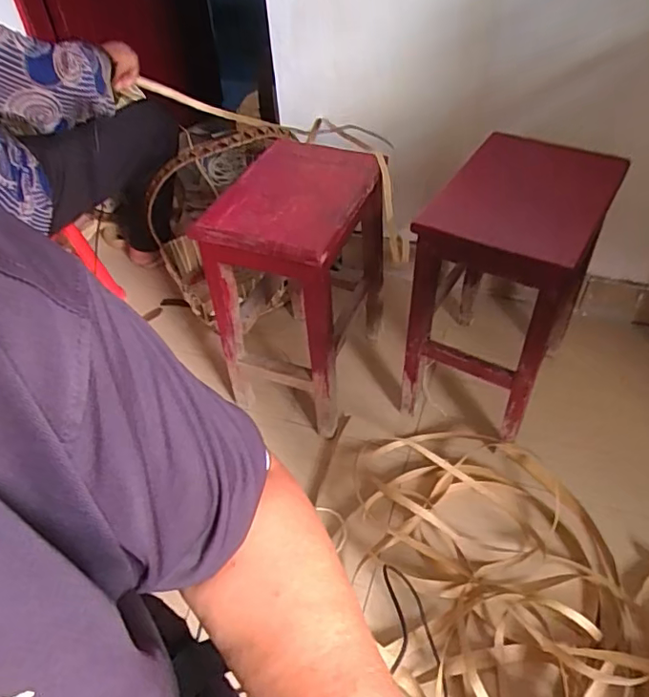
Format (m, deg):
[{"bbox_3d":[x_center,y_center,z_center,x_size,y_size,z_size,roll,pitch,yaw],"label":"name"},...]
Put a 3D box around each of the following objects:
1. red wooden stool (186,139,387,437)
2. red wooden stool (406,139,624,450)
[{"bbox_3d":[-0.037,-0.115,1.016,0.221,0.401,0.300,16,47,15],"label":"red wooden stool"},{"bbox_3d":[0.316,-0.099,0.981,0.237,0.439,0.346,23,49,21],"label":"red wooden stool"}]

